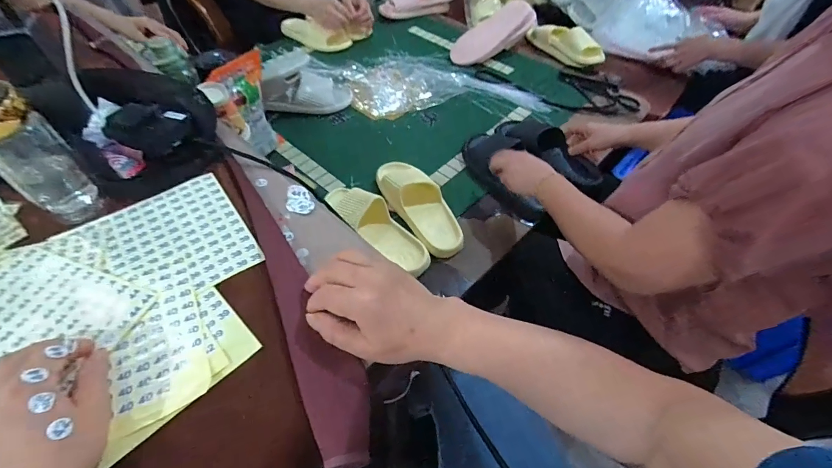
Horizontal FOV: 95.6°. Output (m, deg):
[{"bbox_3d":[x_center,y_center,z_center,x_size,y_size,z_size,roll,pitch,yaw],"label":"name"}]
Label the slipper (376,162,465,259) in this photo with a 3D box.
[{"bbox_3d":[0.005,-0.063,0.749,0.097,0.070,0.262,-22,56,-19],"label":"slipper"}]

